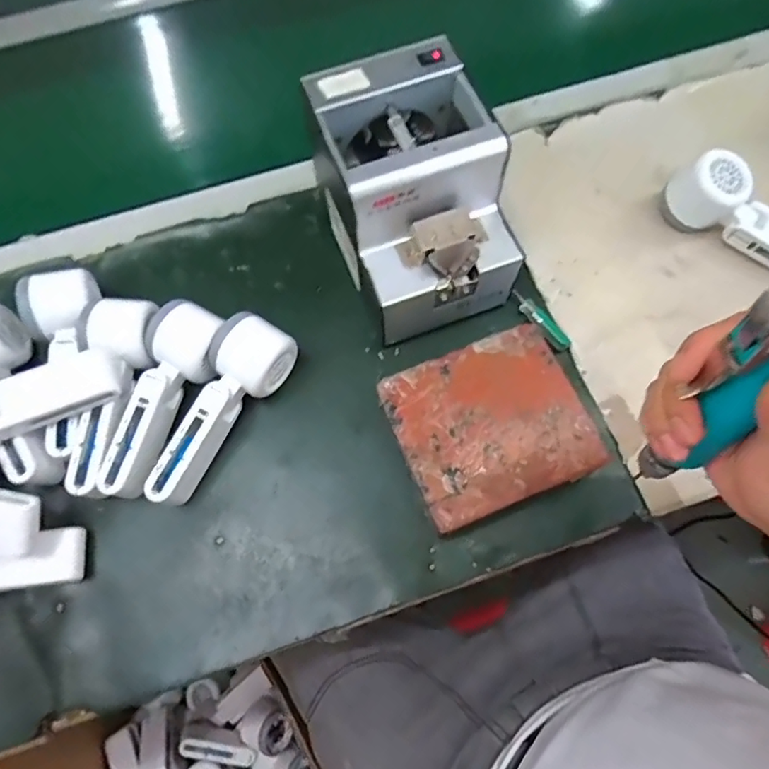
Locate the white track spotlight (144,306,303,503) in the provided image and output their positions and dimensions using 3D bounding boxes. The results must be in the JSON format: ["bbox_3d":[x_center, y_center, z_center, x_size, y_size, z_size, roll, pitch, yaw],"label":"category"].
[{"bbox_3d":[-0.141,0.019,0.452,0.063,0.047,0.169,31,74,9],"label":"white track spotlight"}]

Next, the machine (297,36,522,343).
[{"bbox_3d":[0.026,-0.152,0.456,0.120,0.142,0.173,-21,73,-7],"label":"machine"}]

